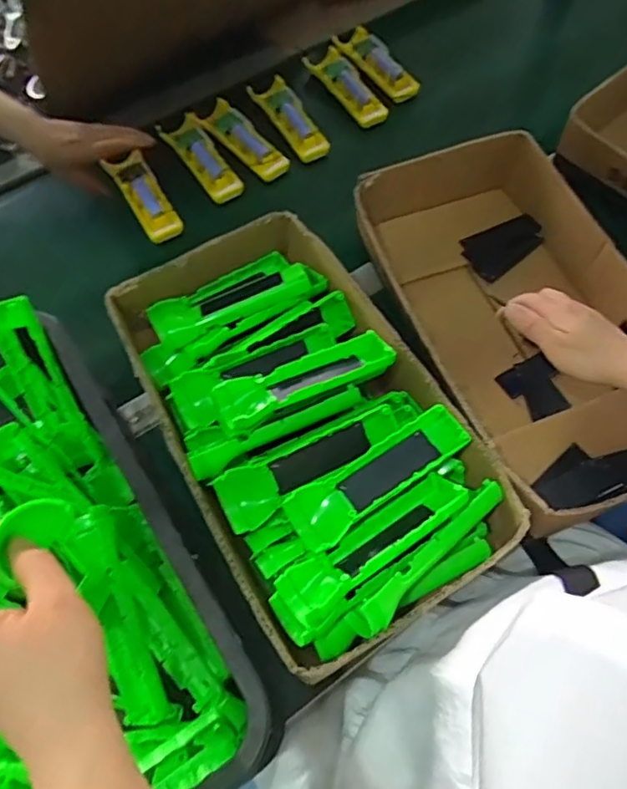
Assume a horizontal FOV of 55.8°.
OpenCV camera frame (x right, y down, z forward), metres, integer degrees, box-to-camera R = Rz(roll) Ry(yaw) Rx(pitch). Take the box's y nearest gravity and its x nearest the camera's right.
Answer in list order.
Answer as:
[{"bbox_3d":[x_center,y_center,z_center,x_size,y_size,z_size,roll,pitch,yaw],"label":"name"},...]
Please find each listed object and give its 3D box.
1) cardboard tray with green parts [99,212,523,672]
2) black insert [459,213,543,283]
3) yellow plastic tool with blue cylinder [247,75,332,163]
[{"bbox_3d":[-0.014,0.015,0.548,0.228,0.089,0.404,-27,63,-13],"label":"cardboard tray with green parts"},{"bbox_3d":[0.215,-0.175,0.687,0.100,0.012,0.062,-39,67,-19],"label":"black insert"},{"bbox_3d":[-0.032,-0.384,0.811,0.045,0.021,0.157,-26,63,-13],"label":"yellow plastic tool with blue cylinder"}]

